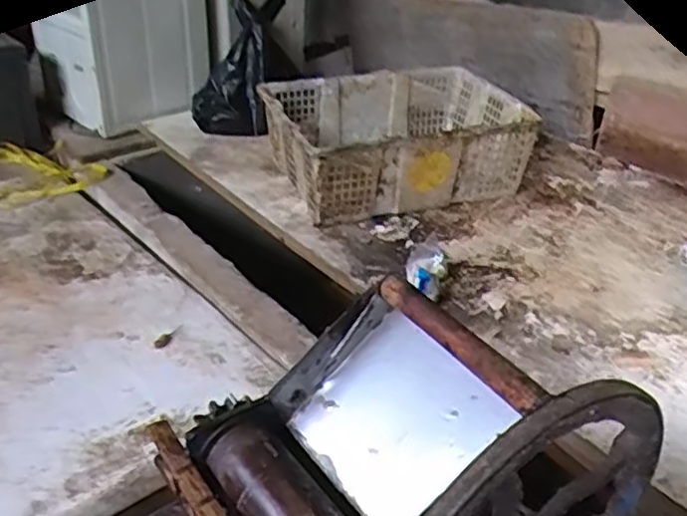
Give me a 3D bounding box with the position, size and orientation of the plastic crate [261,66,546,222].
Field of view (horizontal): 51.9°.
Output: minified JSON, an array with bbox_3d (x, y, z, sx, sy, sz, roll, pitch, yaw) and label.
[{"bbox_3d":[0.095,-0.240,1.433,0.464,0.182,0.378,-6,33,-17],"label":"plastic crate"}]

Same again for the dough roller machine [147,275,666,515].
[{"bbox_3d":[0.041,0.182,0.536,0.288,0.308,0.237,-15,36,-29],"label":"dough roller machine"}]

